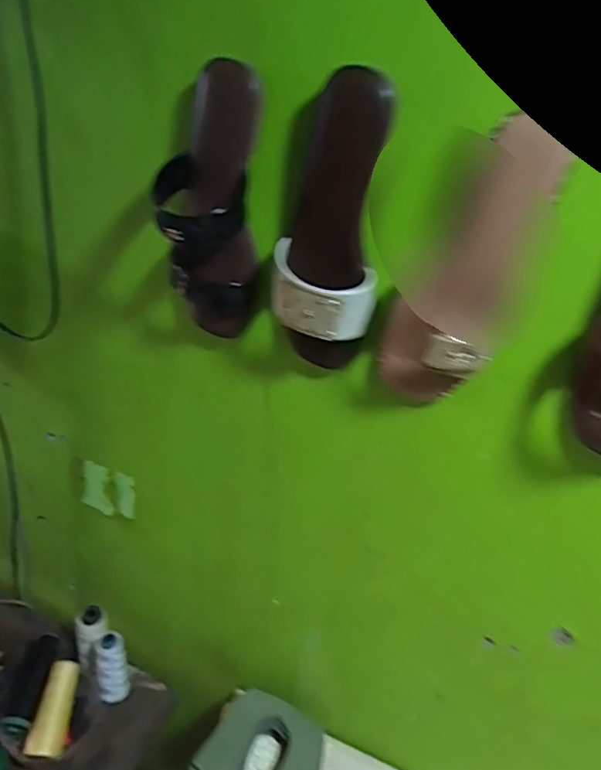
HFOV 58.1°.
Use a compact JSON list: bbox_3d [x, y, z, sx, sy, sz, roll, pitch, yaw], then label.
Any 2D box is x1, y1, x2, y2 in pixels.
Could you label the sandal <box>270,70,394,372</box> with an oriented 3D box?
[{"bbox_3d":[0.023,-0.122,0.446,0.080,0.234,0.060,6,28,-2],"label":"sandal"}]

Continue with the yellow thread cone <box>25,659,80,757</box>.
[{"bbox_3d":[-0.330,0.433,0.727,0.039,0.034,0.115,5,49,-1],"label":"yellow thread cone"}]

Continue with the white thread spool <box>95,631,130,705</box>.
[{"bbox_3d":[-0.271,0.411,0.781,0.045,0.118,0.042,-6,30,-20],"label":"white thread spool"}]

